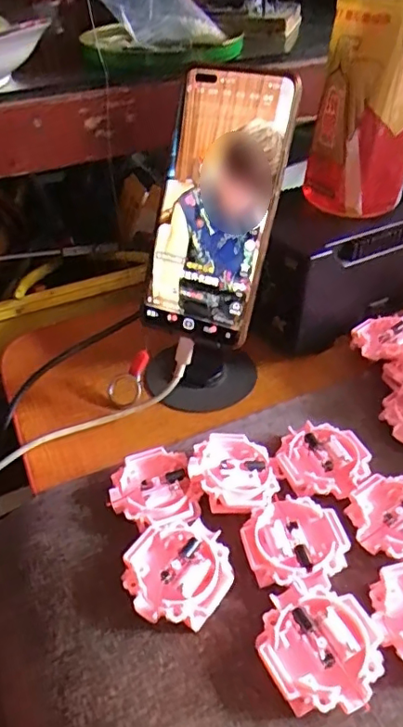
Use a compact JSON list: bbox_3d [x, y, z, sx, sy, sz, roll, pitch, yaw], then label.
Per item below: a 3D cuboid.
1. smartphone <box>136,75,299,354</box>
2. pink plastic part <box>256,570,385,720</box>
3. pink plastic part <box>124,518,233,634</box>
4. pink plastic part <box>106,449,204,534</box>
[{"bbox_3d":[0.008,-0.097,0.351,0.073,0.165,0.015,17,13,22],"label":"smartphone"},{"bbox_3d":[0.054,0.129,0.254,0.053,0.016,0.055,-19,42,-20],"label":"pink plastic part"},{"bbox_3d":[-0.012,0.107,0.283,0.050,0.015,0.053,-1,39,1],"label":"pink plastic part"},{"bbox_3d":[-0.028,0.075,0.321,0.048,0.016,0.053,-16,41,-17],"label":"pink plastic part"}]

